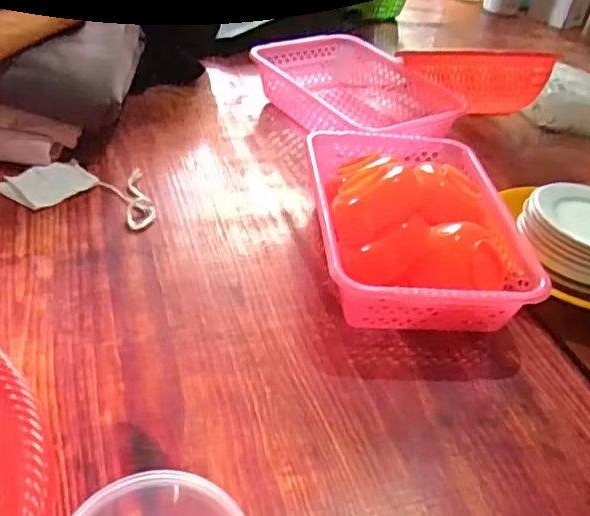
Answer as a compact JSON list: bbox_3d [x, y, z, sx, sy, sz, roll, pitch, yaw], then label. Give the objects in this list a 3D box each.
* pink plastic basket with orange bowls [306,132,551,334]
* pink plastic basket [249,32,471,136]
[{"bbox_3d":[0.129,-0.047,0.711,0.212,0.110,0.301,2,38,-8],"label":"pink plastic basket with orange bowls"},{"bbox_3d":[0.092,-0.249,0.987,0.211,0.079,0.302,-21,46,-32],"label":"pink plastic basket"}]

